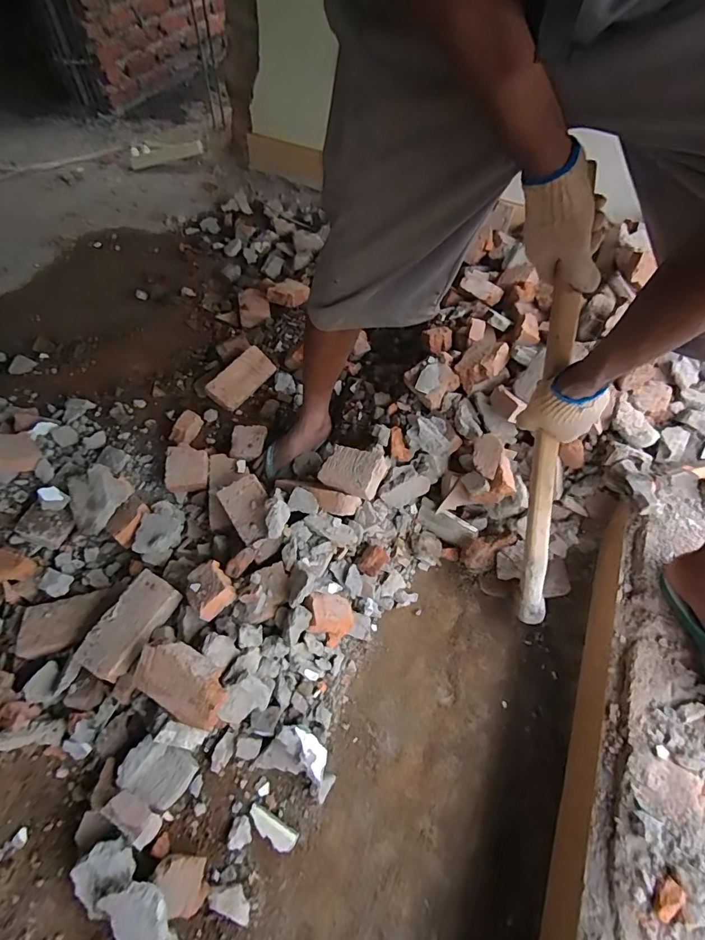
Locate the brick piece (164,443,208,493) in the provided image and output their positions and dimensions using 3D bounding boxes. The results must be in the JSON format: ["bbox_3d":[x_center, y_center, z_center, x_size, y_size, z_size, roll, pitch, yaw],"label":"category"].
[{"bbox_3d":[-0.382,-0.006,1.029,0.094,0.039,0.115,-4,58,-6],"label":"brick piece"}]

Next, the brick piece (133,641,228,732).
[{"bbox_3d":[-0.276,0.351,0.737,0.164,0.059,0.097,29,95,18],"label":"brick piece"}]

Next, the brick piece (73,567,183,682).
[{"bbox_3d":[-0.404,0.282,0.810,0.093,0.038,0.181,26,60,13],"label":"brick piece"}]

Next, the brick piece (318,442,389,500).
[{"bbox_3d":[0.003,0.008,0.937,0.129,0.050,0.101,15,65,28],"label":"brick piece"}]

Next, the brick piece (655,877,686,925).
[{"bbox_3d":[0.371,0.505,0.522,0.041,0.013,0.021,-36,66,-22],"label":"brick piece"}]

